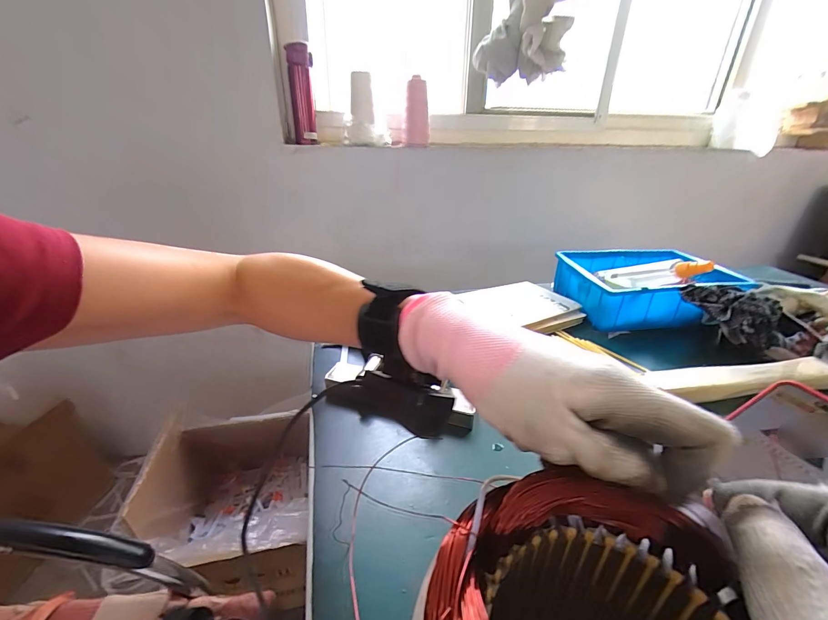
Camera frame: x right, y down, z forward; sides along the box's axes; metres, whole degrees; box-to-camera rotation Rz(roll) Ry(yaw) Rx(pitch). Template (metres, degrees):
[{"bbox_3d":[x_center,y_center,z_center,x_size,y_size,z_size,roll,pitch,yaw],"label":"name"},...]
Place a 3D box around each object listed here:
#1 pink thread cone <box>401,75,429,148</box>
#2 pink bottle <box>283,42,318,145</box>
[{"bbox_3d":[0.004,-0.528,0.966,0.073,0.164,0.056,2,27,2],"label":"pink thread cone"},{"bbox_3d":[-0.274,-0.523,0.881,0.055,0.207,0.044,-8,28,-16],"label":"pink bottle"}]

